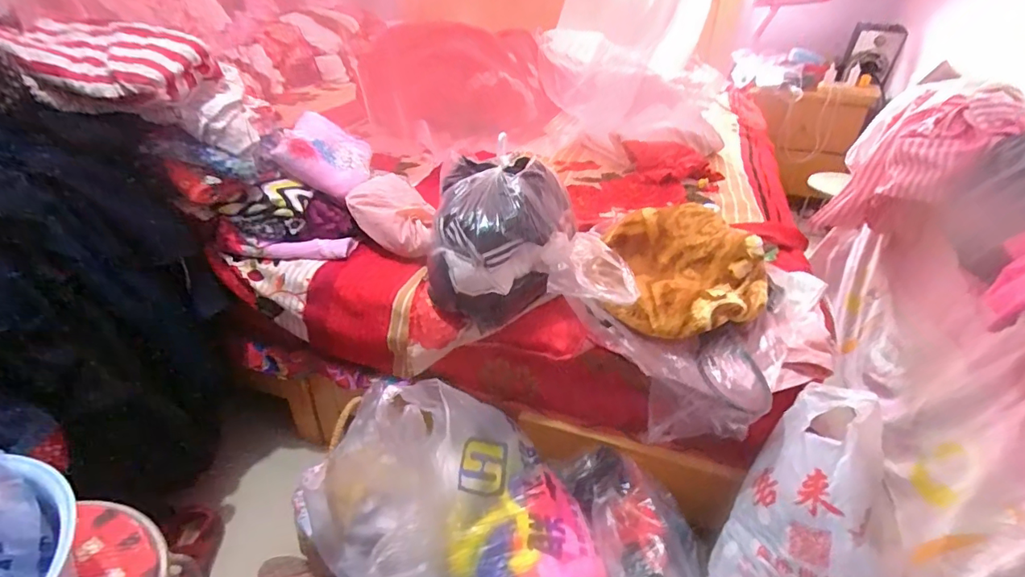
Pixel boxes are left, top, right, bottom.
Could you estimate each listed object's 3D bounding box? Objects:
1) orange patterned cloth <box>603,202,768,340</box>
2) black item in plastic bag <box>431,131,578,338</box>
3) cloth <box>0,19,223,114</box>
[{"bbox_3d":[0.267,-0.026,0.770,0.233,0.105,0.253,5,35,6],"label":"orange patterned cloth"},{"bbox_3d":[-0.025,-0.087,0.783,0.208,0.191,0.214,18,38,23],"label":"black item in plastic bag"},{"bbox_3d":[-0.638,-0.352,0.773,0.273,0.099,0.154,6,35,8],"label":"cloth"}]

